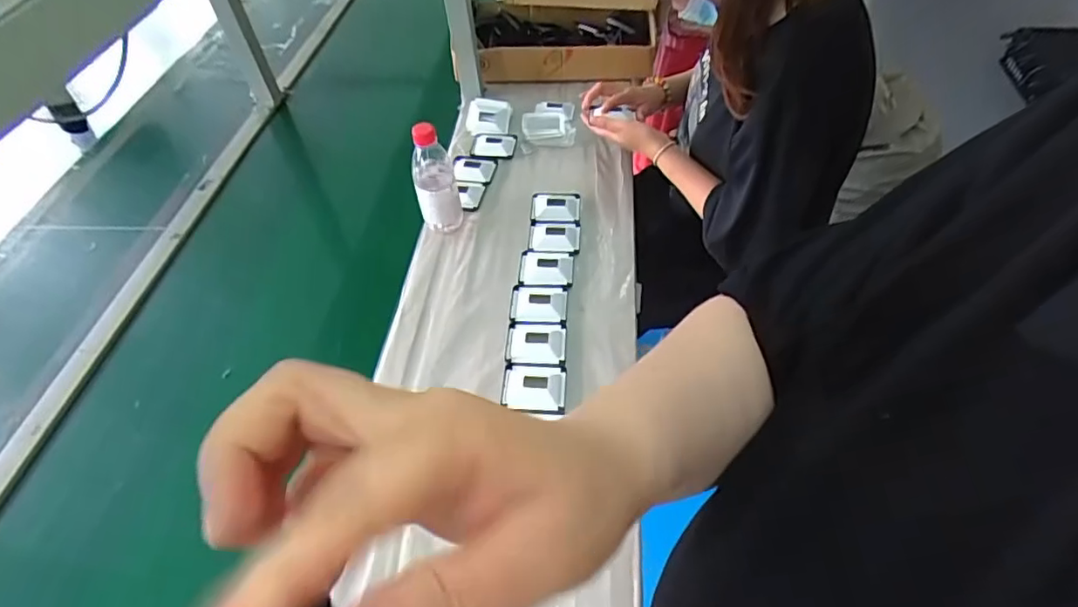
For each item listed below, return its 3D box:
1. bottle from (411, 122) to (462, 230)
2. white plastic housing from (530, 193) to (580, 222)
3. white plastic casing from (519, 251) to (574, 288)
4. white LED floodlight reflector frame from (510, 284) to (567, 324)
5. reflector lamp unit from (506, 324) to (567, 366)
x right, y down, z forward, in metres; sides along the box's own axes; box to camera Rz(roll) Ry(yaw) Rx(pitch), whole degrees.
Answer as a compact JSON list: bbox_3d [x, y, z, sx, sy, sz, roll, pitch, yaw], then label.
[{"bbox_3d":[-0.161,-0.193,0.872,0.064,0.175,0.066,-13,50,-5],"label":"bottle"},{"bbox_3d":[0.026,-0.160,0.942,0.079,0.017,0.070,-2,50,4],"label":"white plastic housing"},{"bbox_3d":[0.011,-0.053,0.861,0.077,0.015,0.071,1,51,7],"label":"white plastic casing"},{"bbox_3d":[0.000,0.001,0.821,0.077,0.017,0.070,0,51,6],"label":"white LED floodlight reflector frame"},{"bbox_3d":[-0.003,0.053,0.778,0.079,0.015,0.064,0,51,6],"label":"reflector lamp unit"}]

